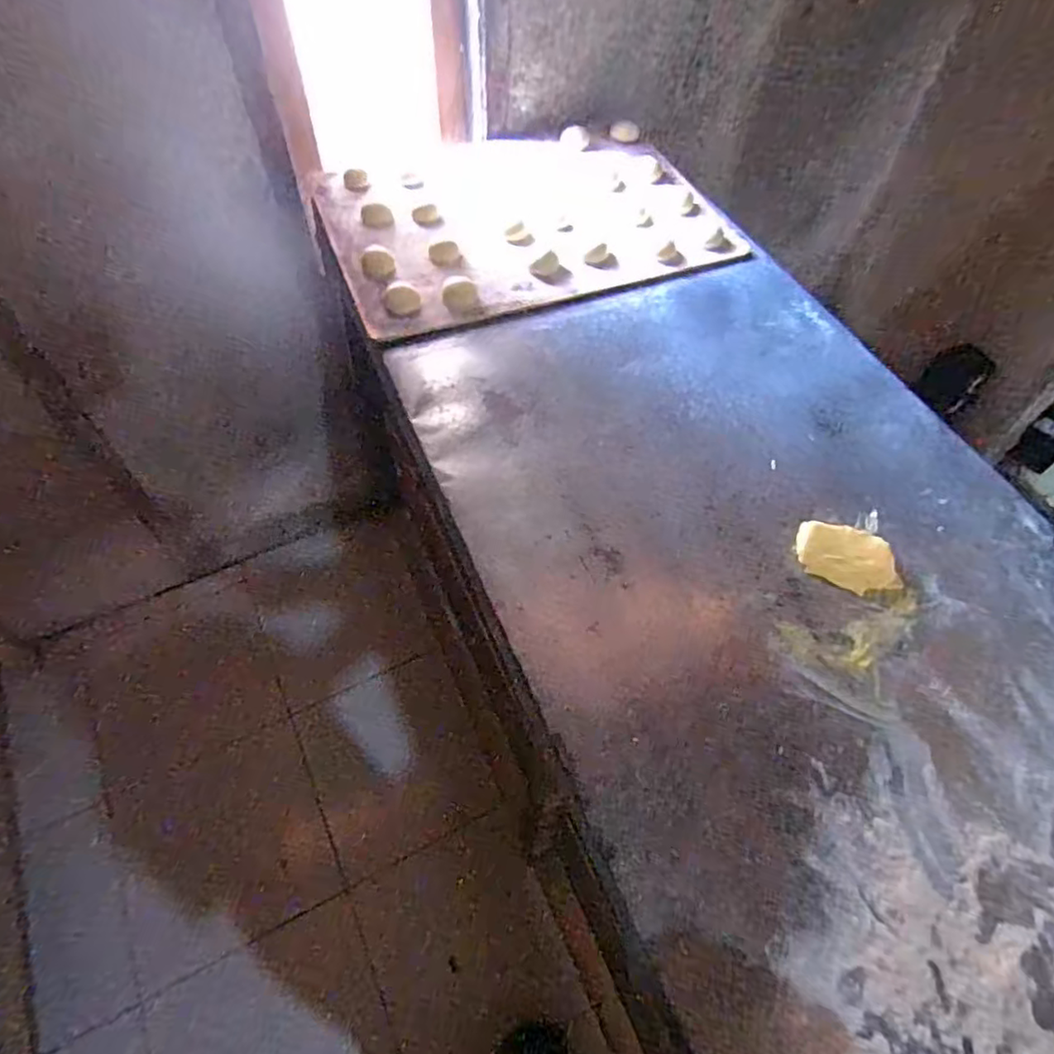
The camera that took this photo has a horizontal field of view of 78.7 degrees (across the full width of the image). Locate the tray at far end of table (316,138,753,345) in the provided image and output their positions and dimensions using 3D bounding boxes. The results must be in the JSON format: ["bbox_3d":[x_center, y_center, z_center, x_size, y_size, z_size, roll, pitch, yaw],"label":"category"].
[{"bbox_3d":[-0.014,-0.509,1.027,0.575,0.035,0.445,-16,59,-13],"label":"tray at far end of table"}]

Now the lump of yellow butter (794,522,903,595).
[{"bbox_3d":[0.343,0.031,0.687,0.097,0.023,0.076,14,57,6],"label":"lump of yellow butter"}]

